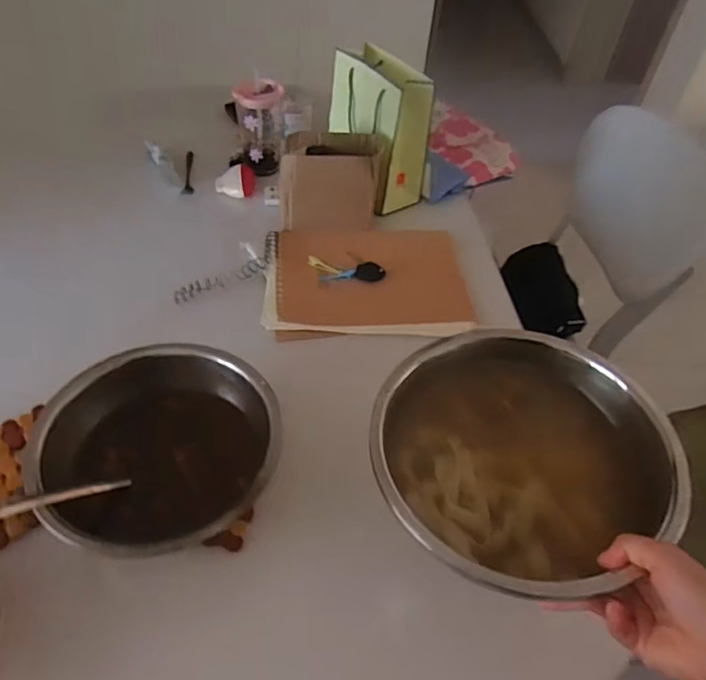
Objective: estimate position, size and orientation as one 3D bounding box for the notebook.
[{"bbox_3d":[0.019,-0.093,0.853,0.295,0.022,0.237,1,47,-5],"label":"notebook"}]

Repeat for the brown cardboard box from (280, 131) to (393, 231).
[{"bbox_3d":[-0.032,-0.250,0.917,0.166,0.121,0.108,4,47,-2],"label":"brown cardboard box"}]

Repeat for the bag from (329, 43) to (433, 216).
[{"bbox_3d":[0.043,-0.363,0.975,0.102,0.206,0.184,-21,52,-23],"label":"bag"}]

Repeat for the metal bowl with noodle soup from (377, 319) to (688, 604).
[{"bbox_3d":[0.141,0.098,0.497,0.240,0.074,0.229,3,47,-3],"label":"metal bowl with noodle soup"}]

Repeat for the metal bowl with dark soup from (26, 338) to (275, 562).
[{"bbox_3d":[-0.191,0.114,0.577,0.224,0.085,0.207,3,47,-3],"label":"metal bowl with dark soup"}]

